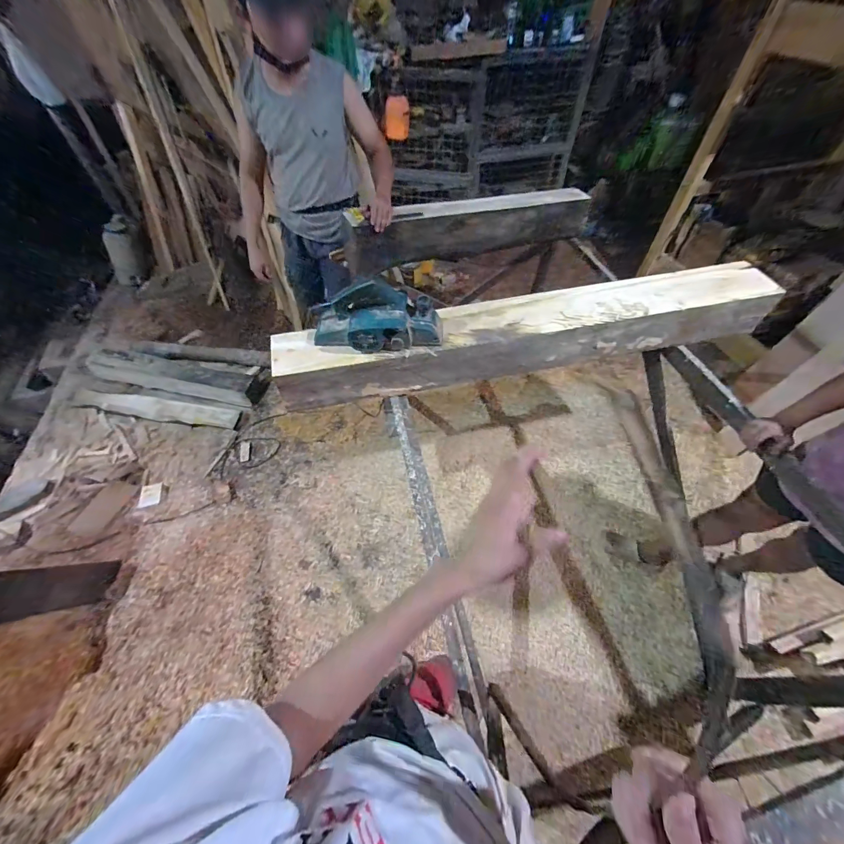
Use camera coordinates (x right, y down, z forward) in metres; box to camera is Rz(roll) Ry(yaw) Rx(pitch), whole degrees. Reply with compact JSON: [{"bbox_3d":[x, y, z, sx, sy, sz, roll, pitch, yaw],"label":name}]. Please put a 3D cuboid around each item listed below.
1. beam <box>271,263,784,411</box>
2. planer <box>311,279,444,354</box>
[{"bbox_3d":[0.308,-0.256,1.057,1.438,0.154,0.202,-11,55,-6],"label":"beam"},{"bbox_3d":[-0.117,-0.268,0.916,0.335,0.145,0.135,-7,54,-3],"label":"planer"}]

